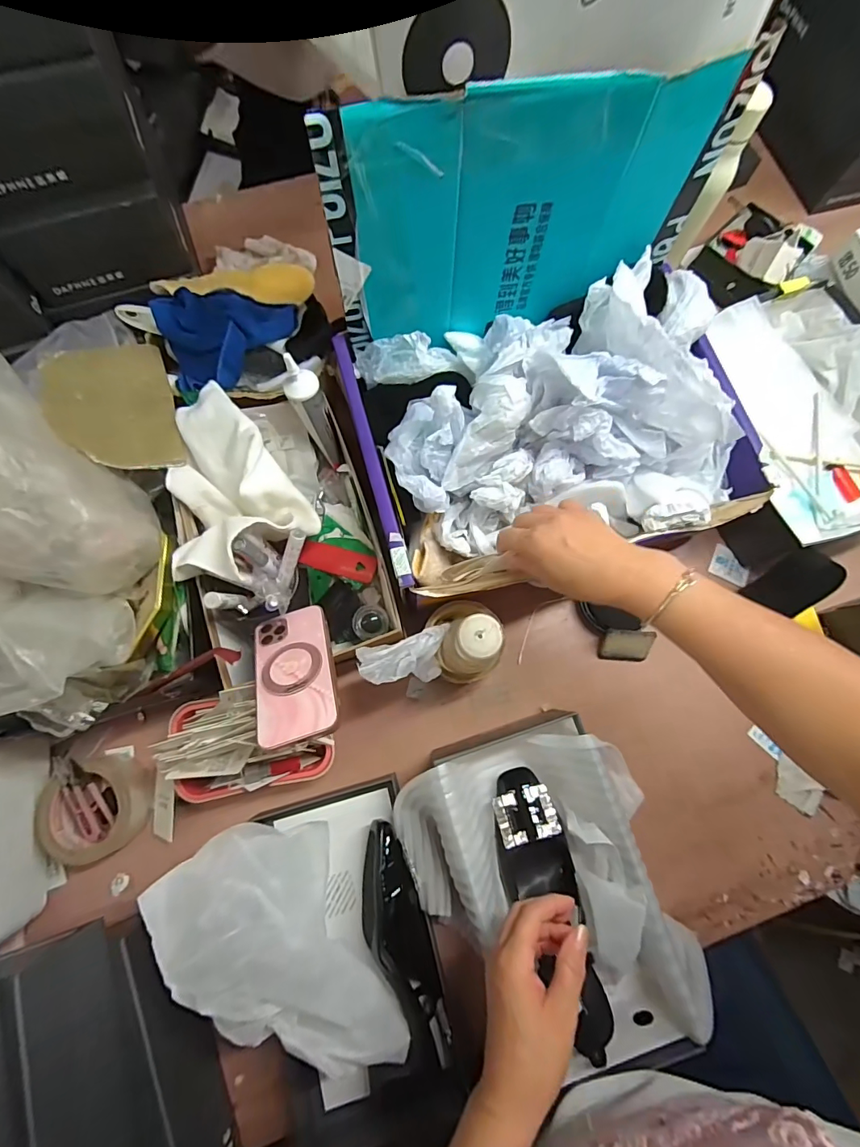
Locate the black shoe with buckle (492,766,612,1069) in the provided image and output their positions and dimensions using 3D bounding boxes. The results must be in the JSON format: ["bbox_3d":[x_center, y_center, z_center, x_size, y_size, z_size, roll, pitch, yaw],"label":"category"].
[{"bbox_3d":[0.118,0.326,0.468,0.072,0.048,0.233,-15,65,-5],"label":"black shoe with buckle"}]

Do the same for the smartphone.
[{"bbox_3d":[-0.130,0.092,0.442,0.075,0.011,0.143,-18,45,-5],"label":"smartphone"}]

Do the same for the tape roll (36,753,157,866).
[{"bbox_3d":[-0.364,0.257,0.504,0.103,0.046,0.096,0,77,-1],"label":"tape roll"}]

